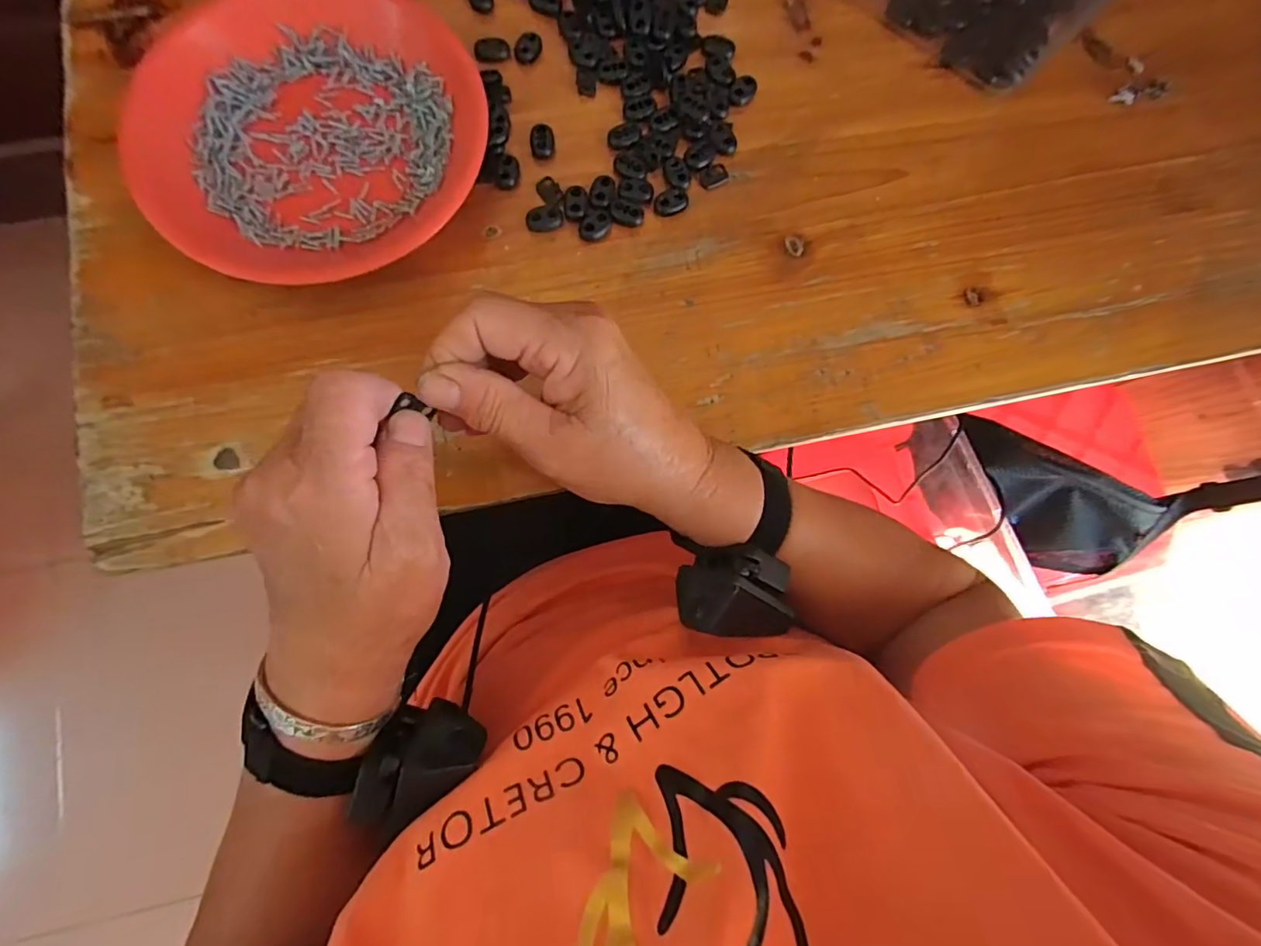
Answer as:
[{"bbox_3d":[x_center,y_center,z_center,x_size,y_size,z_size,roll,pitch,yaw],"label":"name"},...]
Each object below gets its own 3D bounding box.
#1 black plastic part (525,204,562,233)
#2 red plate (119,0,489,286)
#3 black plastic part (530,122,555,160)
[{"bbox_3d":[-0.052,-0.154,0.331,0.021,0.007,0.014,-7,83,-5],"label":"black plastic part"},{"bbox_3d":[-0.186,-0.206,0.320,0.187,0.025,0.179,1,82,-4],"label":"red plate"},{"bbox_3d":[-0.055,-0.205,0.340,0.014,0.008,0.020,-3,82,-4],"label":"black plastic part"}]

